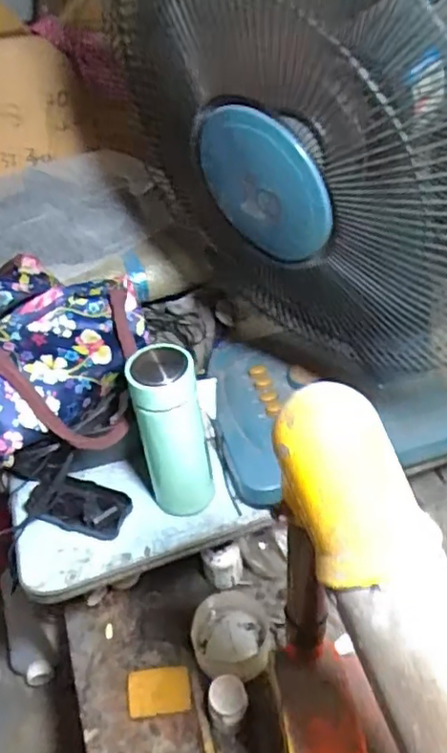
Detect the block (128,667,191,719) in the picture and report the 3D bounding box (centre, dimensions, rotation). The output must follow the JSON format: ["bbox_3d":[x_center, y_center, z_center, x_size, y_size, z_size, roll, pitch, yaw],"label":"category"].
[{"bbox_3d":[-0.075,0.365,0.718,0.072,0.012,0.049,-6,44,1],"label":"block"}]

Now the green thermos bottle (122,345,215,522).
[{"bbox_3d":[-0.051,0.063,0.621,0.066,0.196,0.066,-13,44,-6],"label":"green thermos bottle"}]

